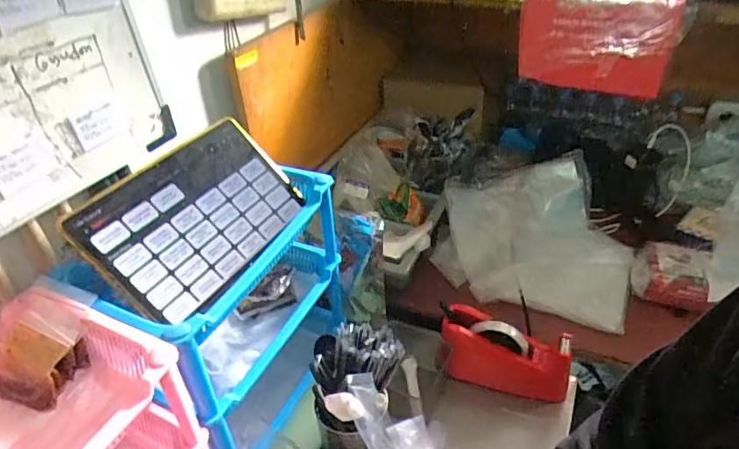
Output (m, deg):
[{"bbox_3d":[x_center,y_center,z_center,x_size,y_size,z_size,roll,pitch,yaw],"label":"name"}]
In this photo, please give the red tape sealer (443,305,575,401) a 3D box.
[{"bbox_3d":[0.211,0.204,0.775,0.195,0.099,0.076,13,39,21],"label":"red tape sealer"}]

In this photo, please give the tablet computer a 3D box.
[{"bbox_3d":[-0.202,-0.018,0.596,0.164,0.013,0.254,46,50,-9],"label":"tablet computer"}]

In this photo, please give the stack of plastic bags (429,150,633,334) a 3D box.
[{"bbox_3d":[0.313,0.011,0.949,0.346,0.157,0.325,7,37,13],"label":"stack of plastic bags"}]

